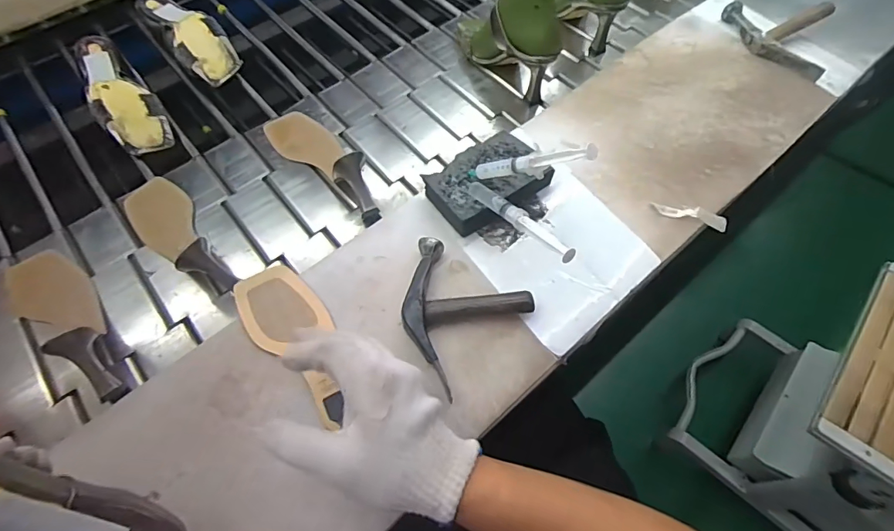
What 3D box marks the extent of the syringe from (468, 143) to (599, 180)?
[{"bbox_3d":[0.074,-0.101,0.458,0.167,0.019,0.024,3,51,50],"label":"syringe"}]

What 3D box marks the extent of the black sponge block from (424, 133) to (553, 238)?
[{"bbox_3d":[0.047,-0.101,0.536,0.136,0.044,0.086,-34,66,-17],"label":"black sponge block"}]

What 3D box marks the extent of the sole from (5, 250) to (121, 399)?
[{"bbox_3d":[-0.435,0.057,0.529,0.243,0.074,0.079,27,64,31],"label":"sole"}]

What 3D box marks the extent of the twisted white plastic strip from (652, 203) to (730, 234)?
[{"bbox_3d":[0.286,-0.061,0.536,0.085,0.008,0.022,13,62,7],"label":"twisted white plastic strip"}]

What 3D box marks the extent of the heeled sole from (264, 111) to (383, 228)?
[{"bbox_3d":[-0.169,-0.156,0.620,0.074,0.058,0.242,-39,68,-19],"label":"heeled sole"}]

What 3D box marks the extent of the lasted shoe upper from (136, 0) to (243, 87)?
[{"bbox_3d":[-0.410,-0.365,0.727,0.086,0.070,0.209,-34,66,-17],"label":"lasted shoe upper"}]

